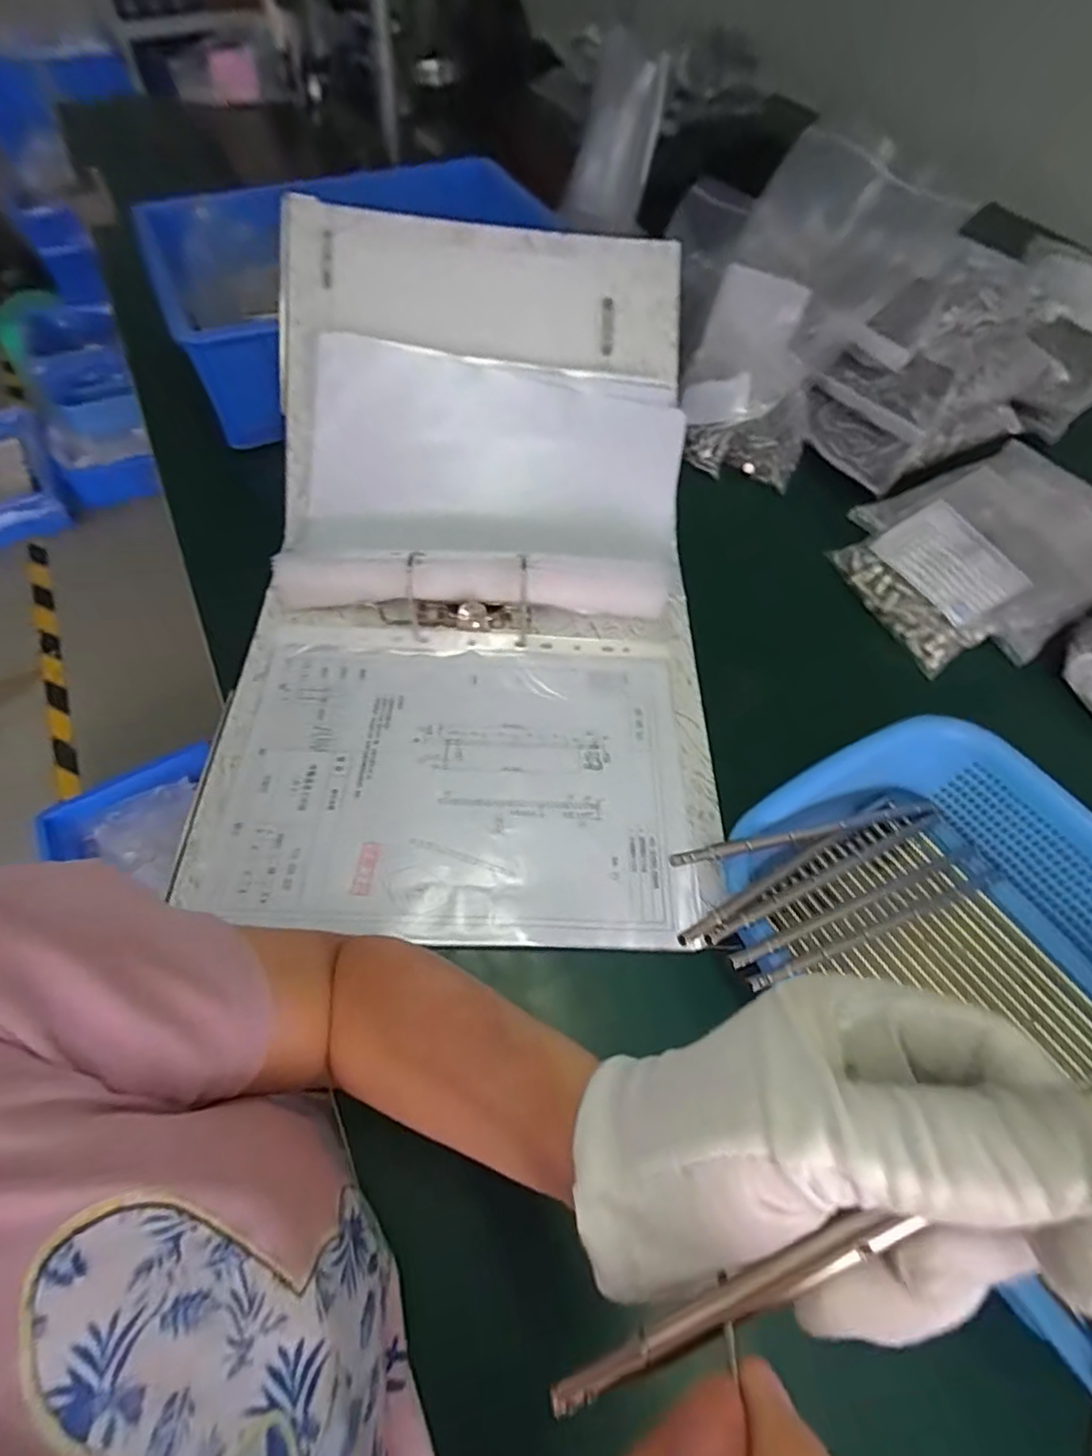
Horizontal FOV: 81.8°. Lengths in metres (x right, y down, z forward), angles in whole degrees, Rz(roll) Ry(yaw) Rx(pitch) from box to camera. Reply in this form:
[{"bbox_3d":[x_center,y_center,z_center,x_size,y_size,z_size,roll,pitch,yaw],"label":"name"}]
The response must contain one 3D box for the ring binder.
[{"bbox_3d":[-0.057,-0.151,0.462,0.347,0.168,0.566,1,59,0],"label":"ring binder"}]

